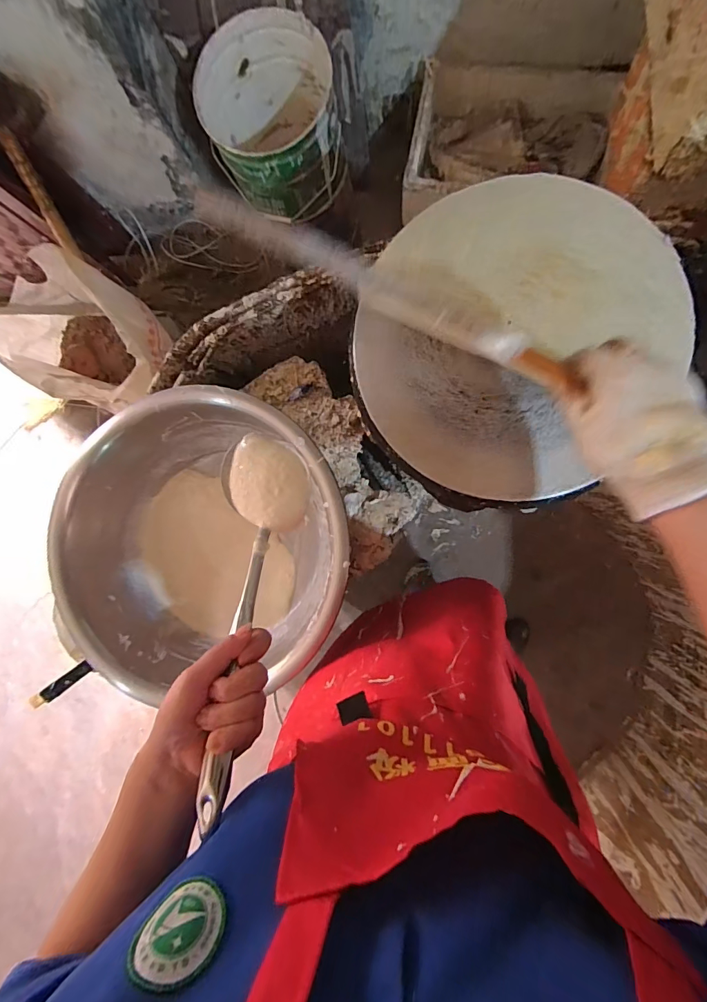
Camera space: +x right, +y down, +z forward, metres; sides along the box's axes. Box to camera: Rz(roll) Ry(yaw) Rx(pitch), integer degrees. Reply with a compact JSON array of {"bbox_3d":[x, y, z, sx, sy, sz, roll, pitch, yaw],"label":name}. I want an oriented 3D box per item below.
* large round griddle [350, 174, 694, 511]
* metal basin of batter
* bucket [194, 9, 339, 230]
[{"bbox_3d":[0.176,-0.190,0.510,0.339,0.031,0.371,0,90,8],"label":"large round griddle"},{"bbox_3d":[-0.250,0.053,0.771,0.501,0.227,0.448,-6,89,8],"label":"metal basin of batter"},{"bbox_3d":[-0.180,-0.875,1.013,0.288,0.260,0.293,0,90,8],"label":"bucket"}]

